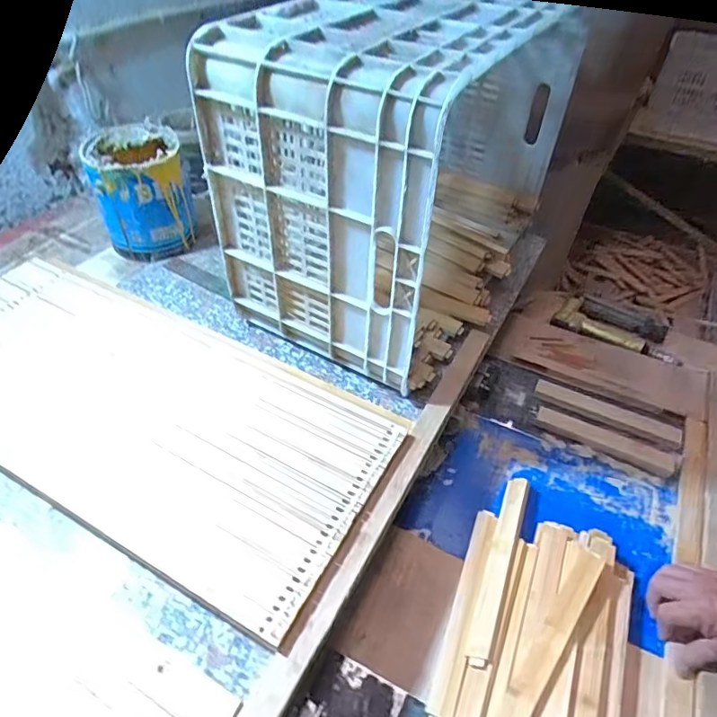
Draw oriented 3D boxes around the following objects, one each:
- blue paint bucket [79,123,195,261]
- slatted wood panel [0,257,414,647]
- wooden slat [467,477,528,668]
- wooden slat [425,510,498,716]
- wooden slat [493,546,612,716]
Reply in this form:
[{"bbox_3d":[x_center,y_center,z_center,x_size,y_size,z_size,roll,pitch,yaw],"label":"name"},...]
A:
[{"bbox_3d":[-0.374,-0.273,0.864,0.129,0.179,0.141,-15,47,-17],"label":"blue paint bucket"},{"bbox_3d":[-0.300,0.043,0.657,0.677,0.021,0.303,22,48,18],"label":"slatted wood panel"},{"bbox_3d":[0.177,0.250,0.628,0.030,0.010,0.251,9,43,23],"label":"wooden slat"},{"bbox_3d":[0.127,0.290,0.598,0.028,0.014,0.249,17,47,14],"label":"wooden slat"},{"bbox_3d":[0.208,0.308,0.547,0.037,0.012,0.256,25,48,34],"label":"wooden slat"}]

